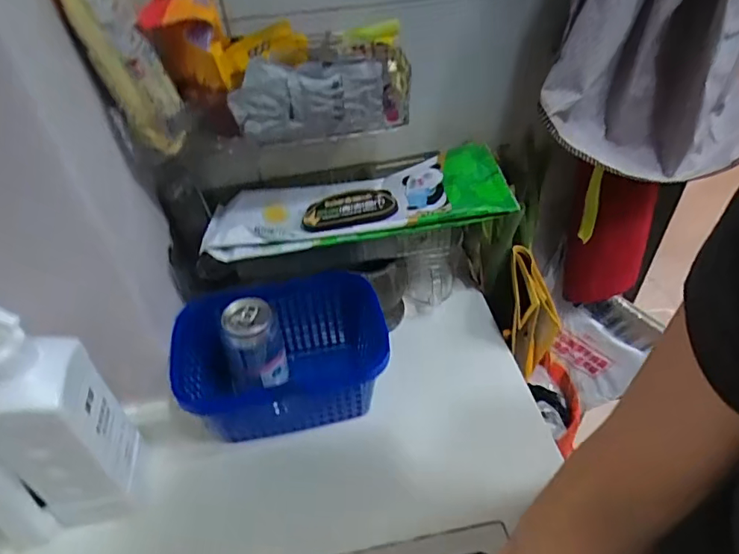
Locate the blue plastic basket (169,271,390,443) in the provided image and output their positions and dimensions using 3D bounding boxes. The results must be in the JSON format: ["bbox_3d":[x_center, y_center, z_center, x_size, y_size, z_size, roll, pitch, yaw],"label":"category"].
[{"bbox_3d":[-0.099,0.093,0.607,0.229,0.128,0.123,-10,42,-8],"label":"blue plastic basket"}]

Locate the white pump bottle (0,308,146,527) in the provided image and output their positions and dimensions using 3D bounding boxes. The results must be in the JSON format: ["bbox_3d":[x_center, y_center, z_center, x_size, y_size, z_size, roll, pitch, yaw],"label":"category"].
[{"bbox_3d":[-0.285,0.121,0.462,0.082,0.276,0.080,-10,42,-7],"label":"white pump bottle"}]

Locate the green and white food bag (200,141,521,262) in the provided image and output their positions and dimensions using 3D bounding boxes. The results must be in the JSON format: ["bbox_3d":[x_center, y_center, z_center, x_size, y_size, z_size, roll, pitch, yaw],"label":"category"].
[{"bbox_3d":[-0.016,-0.092,0.608,0.359,0.052,0.117,-5,42,-2],"label":"green and white food bag"}]

